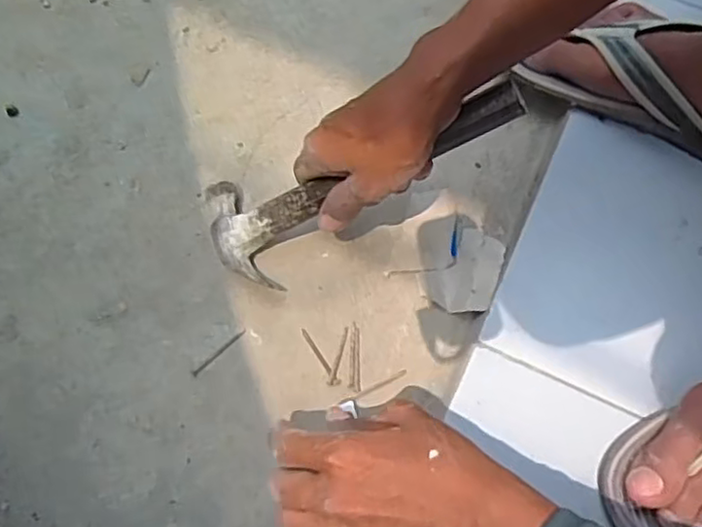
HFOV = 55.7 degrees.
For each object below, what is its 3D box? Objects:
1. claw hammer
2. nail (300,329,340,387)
[{"bbox_3d":[0.005,-0.058,0.477,0.248,0.026,0.086,-21,65,23],"label":"claw hammer"},{"bbox_3d":[-0.025,0.071,0.502,0.009,0.004,0.050,-30,71,-15],"label":"nail"}]

